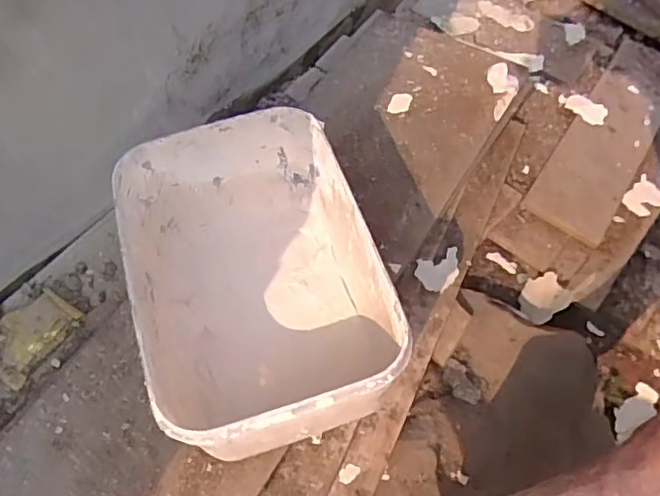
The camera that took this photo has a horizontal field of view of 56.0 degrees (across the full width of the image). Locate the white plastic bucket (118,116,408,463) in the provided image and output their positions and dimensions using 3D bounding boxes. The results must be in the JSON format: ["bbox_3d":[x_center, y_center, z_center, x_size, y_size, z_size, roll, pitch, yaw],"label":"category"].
[{"bbox_3d":[-0.045,0.023,0.383,0.136,0.091,0.193,-13,57,-7],"label":"white plastic bucket"}]

